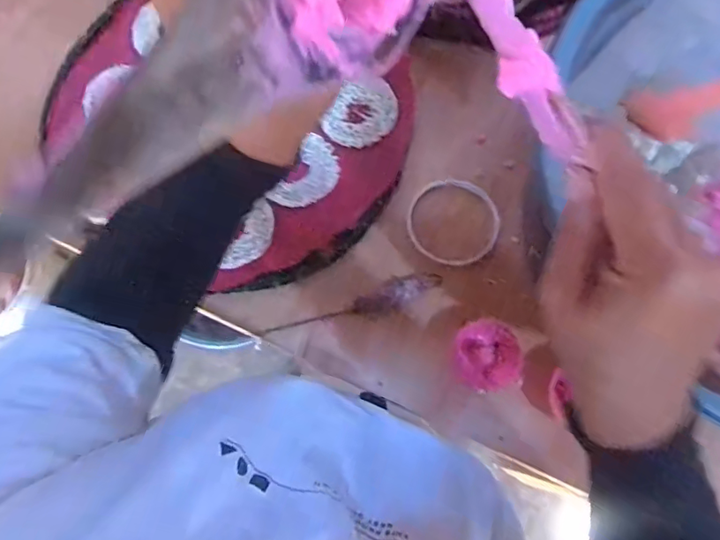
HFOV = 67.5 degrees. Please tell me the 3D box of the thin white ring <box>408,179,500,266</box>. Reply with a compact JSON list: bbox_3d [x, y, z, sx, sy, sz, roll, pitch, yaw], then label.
[{"bbox_3d":[0.091,-0.047,0.522,0.087,0.009,0.085,0,75,-1],"label":"thin white ring"}]

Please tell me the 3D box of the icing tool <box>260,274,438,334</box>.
[{"bbox_3d":[-0.005,0.033,0.510,0.167,0.004,0.027,-15,76,-5],"label":"icing tool"}]

